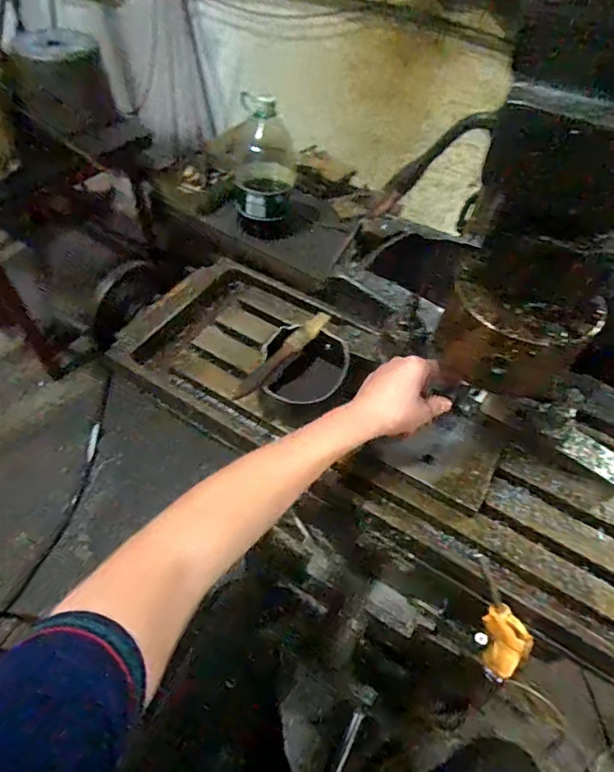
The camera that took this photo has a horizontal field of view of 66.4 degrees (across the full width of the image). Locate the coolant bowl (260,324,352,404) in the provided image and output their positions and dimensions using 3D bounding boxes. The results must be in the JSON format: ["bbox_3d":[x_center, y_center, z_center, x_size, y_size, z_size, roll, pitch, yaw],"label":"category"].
[{"bbox_3d":[-0.004,-0.014,0.540,0.092,0.056,0.096,2,54,-3],"label":"coolant bowl"}]

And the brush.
[{"bbox_3d":[-0.025,-0.035,0.523,0.020,0.014,0.151,33,58,19],"label":"brush"}]

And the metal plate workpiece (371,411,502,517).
[{"bbox_3d":[0.143,0.068,0.503,0.118,0.008,0.093,29,68,12],"label":"metal plate workpiece"}]

